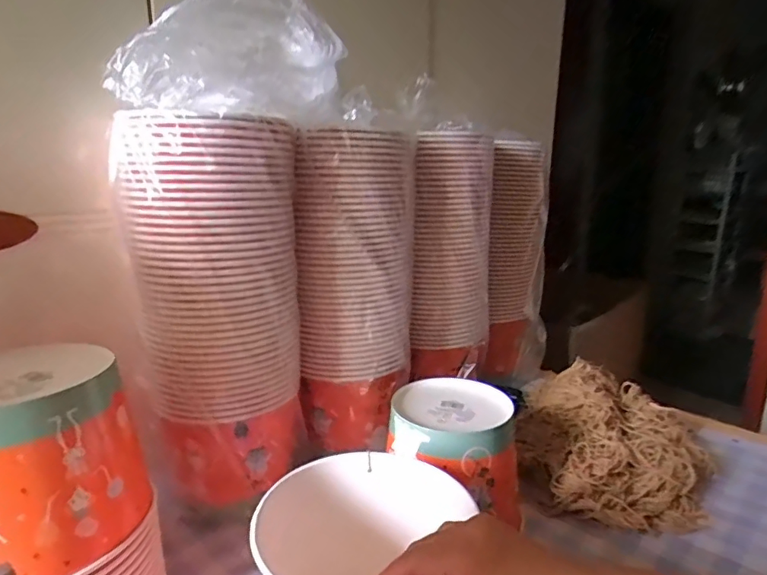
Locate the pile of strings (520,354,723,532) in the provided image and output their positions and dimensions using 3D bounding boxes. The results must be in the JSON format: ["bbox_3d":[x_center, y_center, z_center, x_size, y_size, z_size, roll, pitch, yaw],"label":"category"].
[{"bbox_3d":[0.305,0.194,0.660,0.225,0.073,0.304,5,14,20],"label":"pile of strings"}]

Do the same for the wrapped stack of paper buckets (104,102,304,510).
[{"bbox_3d":[-0.165,0.029,0.517,0.138,0.379,0.138,3,14,9],"label":"wrapped stack of paper buckets"}]

